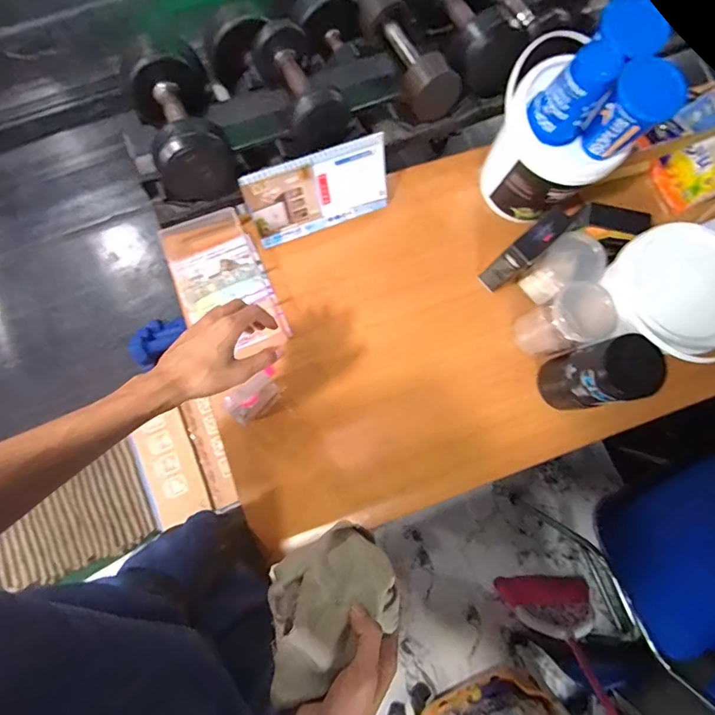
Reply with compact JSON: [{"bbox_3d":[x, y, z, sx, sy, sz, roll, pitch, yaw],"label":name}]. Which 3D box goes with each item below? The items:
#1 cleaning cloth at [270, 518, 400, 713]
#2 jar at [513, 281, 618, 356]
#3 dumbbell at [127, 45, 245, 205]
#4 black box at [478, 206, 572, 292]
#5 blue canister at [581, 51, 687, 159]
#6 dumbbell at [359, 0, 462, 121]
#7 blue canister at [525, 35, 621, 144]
[{"bbox_3d":[-0.035,0.240,0.435,0.148,0.085,0.103,-34,82,-7],"label":"cleaning cloth"},{"bbox_3d":[0.349,-0.058,0.777,0.092,0.154,0.096,1,80,-3],"label":"jar"},{"bbox_3d":[-0.289,-0.393,0.763,0.125,0.134,0.230,-17,82,-6],"label":"dumbbell"},{"bbox_3d":[0.286,-0.181,0.793,0.112,0.149,0.044,-39,85,-9],"label":"black box"},{"bbox_3d":[0.383,-0.341,0.645,0.083,0.116,0.077,1,80,-3],"label":"blue canister"},{"bbox_3d":[0.092,-0.569,0.849,0.102,0.108,0.247,-23,82,-7],"label":"dumbbell"},{"bbox_3d":[0.305,-0.376,0.653,0.083,0.125,0.069,36,80,3],"label":"blue canister"}]

